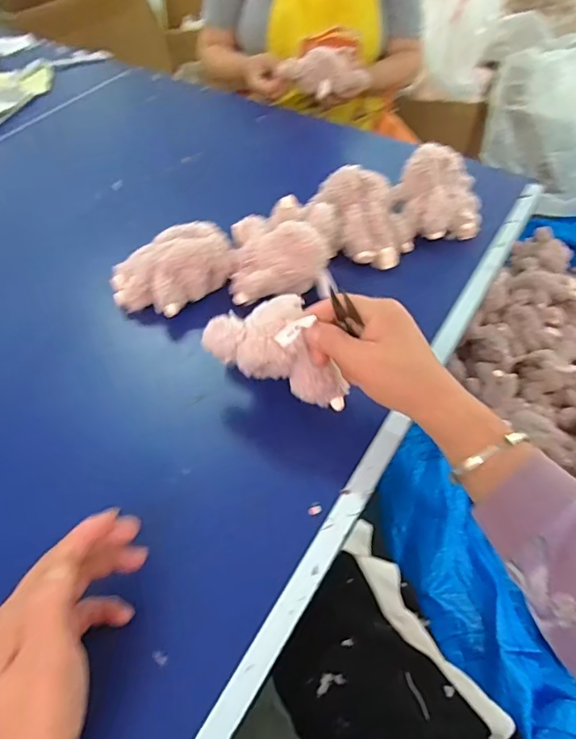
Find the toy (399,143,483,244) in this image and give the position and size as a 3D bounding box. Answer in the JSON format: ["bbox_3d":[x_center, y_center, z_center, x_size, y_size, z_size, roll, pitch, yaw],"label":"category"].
[{"bbox_3d":[0.186,-0.218,0.618,0.100,0.069,0.109,8,53,7],"label":"toy"}]

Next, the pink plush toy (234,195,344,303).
[{"bbox_3d":[-0.002,-0.130,0.550,0.117,0.068,0.102,-2,52,0],"label":"pink plush toy"}]

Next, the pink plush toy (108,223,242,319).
[{"bbox_3d":[-0.122,-0.102,0.543,0.134,0.061,0.082,-14,53,-10],"label":"pink plush toy"}]

